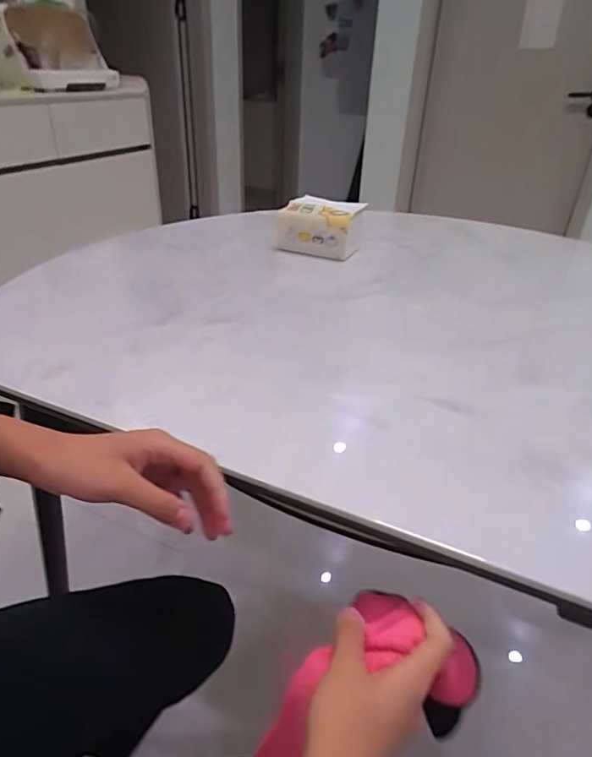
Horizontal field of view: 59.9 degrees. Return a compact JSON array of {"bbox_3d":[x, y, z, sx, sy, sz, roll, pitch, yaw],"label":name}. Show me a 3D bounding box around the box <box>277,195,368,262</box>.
[{"bbox_3d":[0.045,-0.293,0.984,0.158,0.080,0.103,7,33,8],"label":"box"}]

